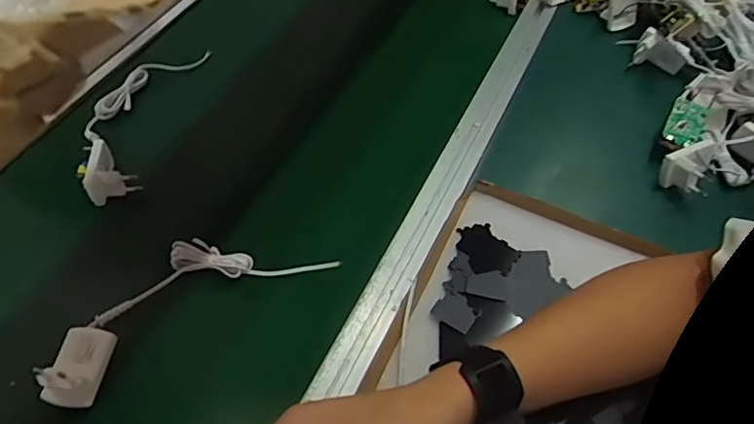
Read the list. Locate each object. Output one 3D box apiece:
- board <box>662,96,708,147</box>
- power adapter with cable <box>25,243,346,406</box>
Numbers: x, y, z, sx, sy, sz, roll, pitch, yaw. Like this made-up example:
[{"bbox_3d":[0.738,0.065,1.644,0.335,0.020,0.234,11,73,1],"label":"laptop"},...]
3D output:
[{"bbox_3d":[0.337,-0.096,0.596,0.042,0.007,0.054,29,78,-2],"label":"board"},{"bbox_3d":[-0.168,0.067,0.475,0.242,0.036,0.092,-31,60,-22],"label":"power adapter with cable"}]

